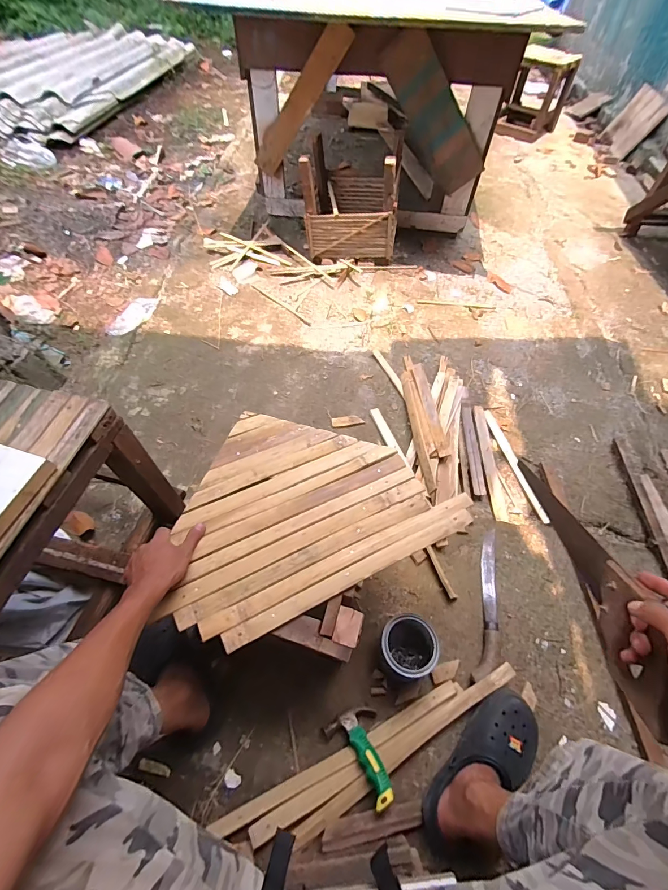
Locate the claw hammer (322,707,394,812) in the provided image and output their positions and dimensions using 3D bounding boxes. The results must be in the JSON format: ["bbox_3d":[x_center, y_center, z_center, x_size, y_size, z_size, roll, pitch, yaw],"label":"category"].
[{"bbox_3d":[0.059,0.567,0.690,0.098,0.033,0.152,-26,39,-18],"label":"claw hammer"}]

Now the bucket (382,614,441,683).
[{"bbox_3d":[0.144,0.410,0.762,0.106,0.128,0.106,1,57,-1],"label":"bucket"}]

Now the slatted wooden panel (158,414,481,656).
[{"bbox_3d":[-0.025,0.147,0.654,0.461,0.022,0.401,15,59,6],"label":"slatted wooden panel"}]

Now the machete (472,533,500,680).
[{"bbox_3d":[0.360,0.353,0.870,0.053,0.037,0.341,14,57,8],"label":"machete"}]

